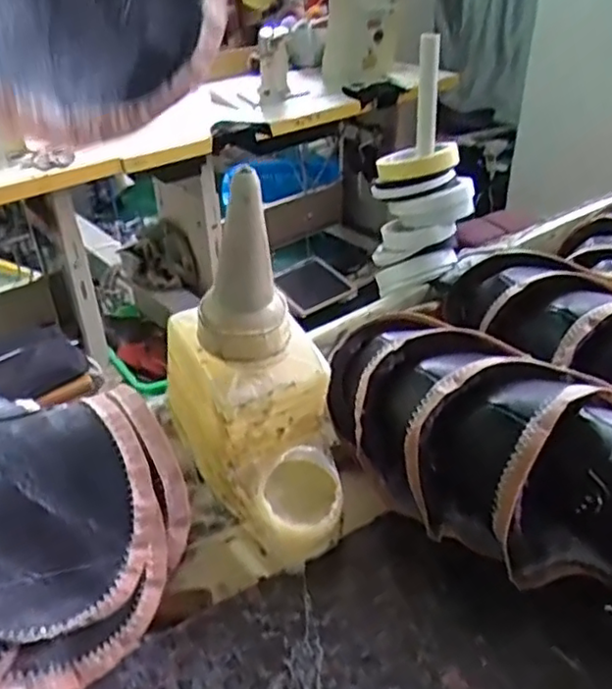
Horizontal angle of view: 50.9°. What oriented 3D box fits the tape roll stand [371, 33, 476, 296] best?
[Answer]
[{"bbox_3d":[0.137,-0.200,0.746,0.110,0.262,0.095,5,35,9],"label":"tape roll stand"}]

